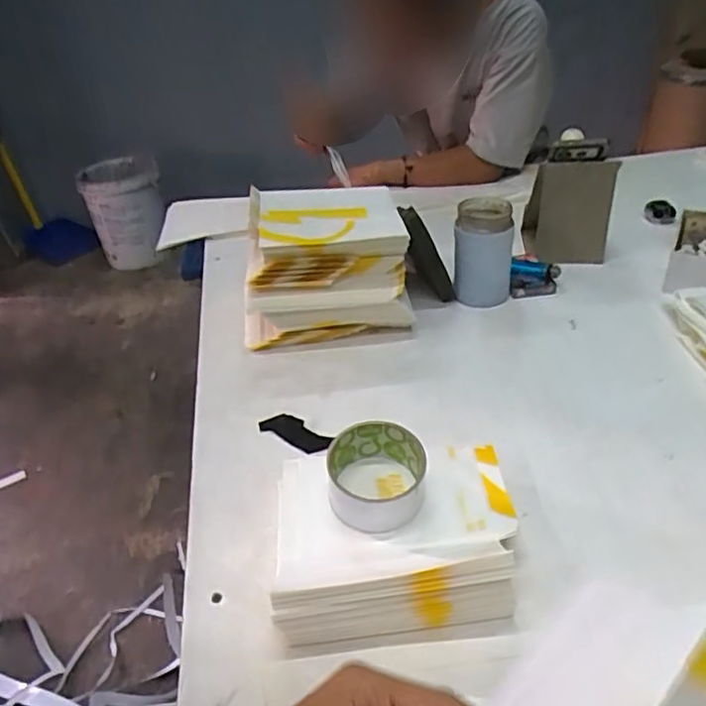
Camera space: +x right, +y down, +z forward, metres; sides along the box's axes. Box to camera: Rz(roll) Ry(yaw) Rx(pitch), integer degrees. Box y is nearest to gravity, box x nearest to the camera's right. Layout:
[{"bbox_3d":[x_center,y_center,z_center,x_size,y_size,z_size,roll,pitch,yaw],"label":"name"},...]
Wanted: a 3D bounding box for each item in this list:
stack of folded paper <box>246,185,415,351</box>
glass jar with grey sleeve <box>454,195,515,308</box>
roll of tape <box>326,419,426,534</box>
[{"bbox_3d":[-0.036,-0.131,0.840,0.205,0.134,0.223,-3,34,1],"label":"stack of folded paper"},{"bbox_3d":[0.174,-0.137,0.832,0.075,0.122,0.065,6,35,14],"label":"glass jar with grey sleeve"},{"bbox_3d":[0.020,0.102,0.526,0.080,0.050,0.075,-2,34,2],"label":"roll of tape"}]

